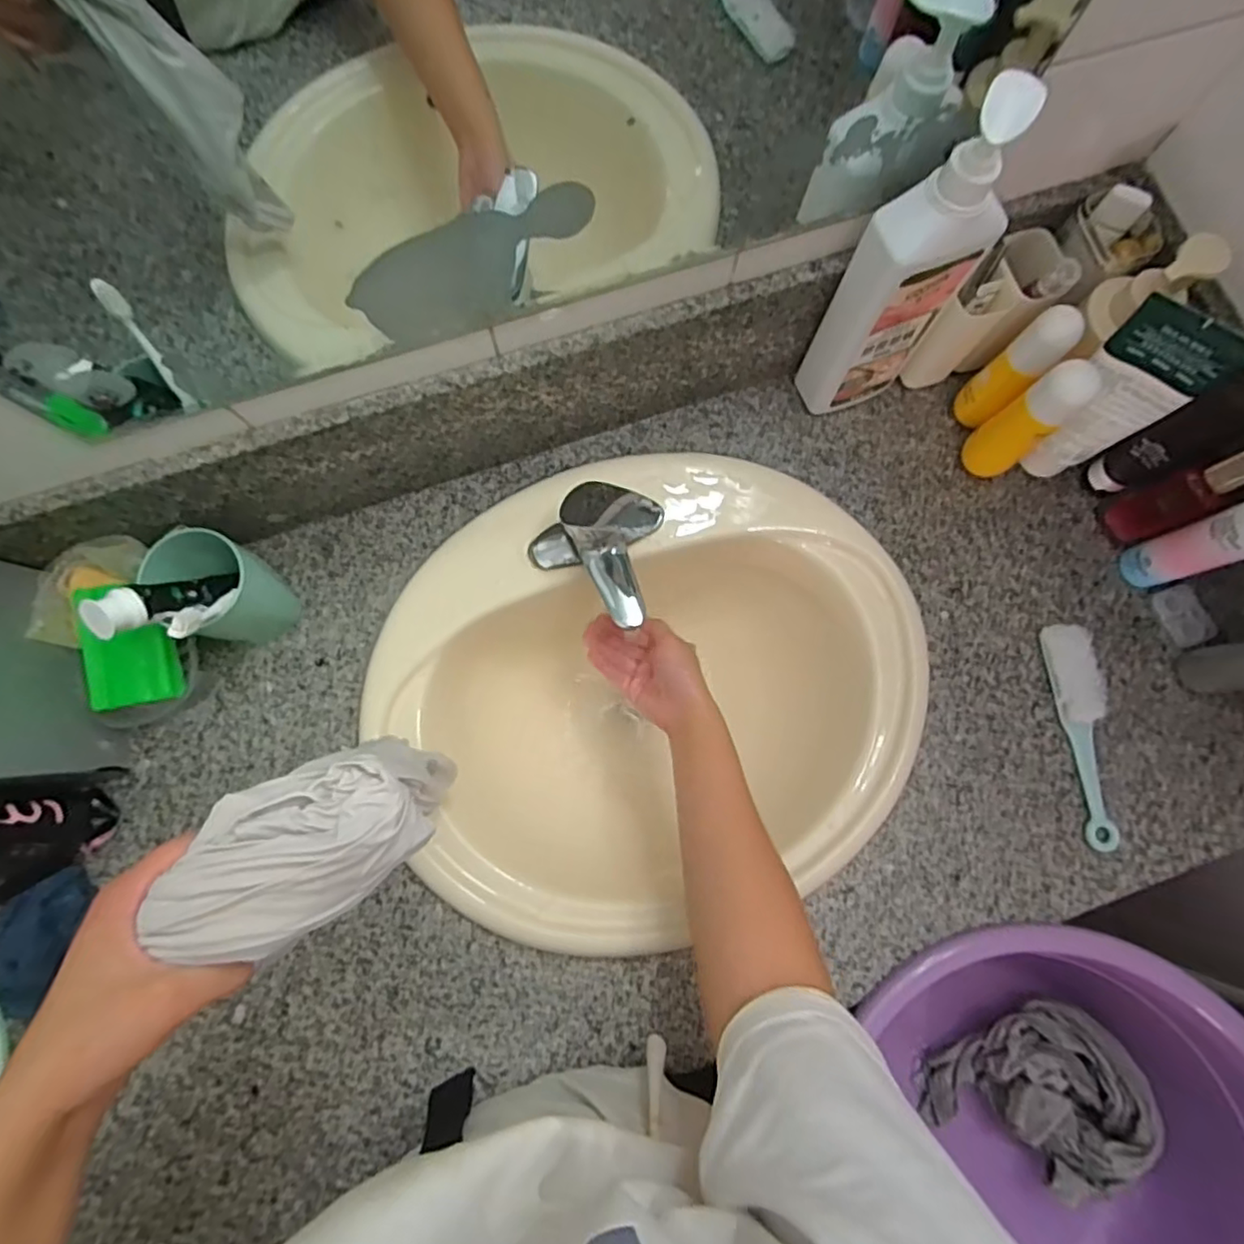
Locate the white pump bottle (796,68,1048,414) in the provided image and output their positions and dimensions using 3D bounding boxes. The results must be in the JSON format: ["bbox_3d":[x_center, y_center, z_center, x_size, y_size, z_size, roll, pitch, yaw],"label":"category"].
[{"bbox_3d":[0.235,-0.281,0.516,0.096,0.307,0.049,-22,81,-4],"label":"white pump bottle"}]

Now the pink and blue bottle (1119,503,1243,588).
[{"bbox_3d":[0.521,-0.070,0.546,0.041,0.168,0.044,0,80,-1],"label":"pink and blue bottle"}]

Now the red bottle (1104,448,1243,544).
[{"bbox_3d":[0.503,-0.112,0.555,0.033,0.156,0.044,-26,81,-5],"label":"red bottle"}]

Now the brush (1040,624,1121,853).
[{"bbox_3d":[0.439,0.104,0.583,0.044,0.020,0.205,-5,80,-1],"label":"brush"}]

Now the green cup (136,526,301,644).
[{"bbox_3d":[-0.360,-0.029,0.560,0.078,0.108,0.083,0,80,-1],"label":"green cup"}]

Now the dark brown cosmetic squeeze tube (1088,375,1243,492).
[{"bbox_3d":[0.499,-0.159,0.564,0.039,0.141,0.054,-29,81,-6],"label":"dark brown cosmetic squeeze tube"}]

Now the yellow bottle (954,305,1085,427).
[{"bbox_3d":[0.364,-0.233,0.582,0.044,0.130,0.040,0,80,-1],"label":"yellow bottle"}]

